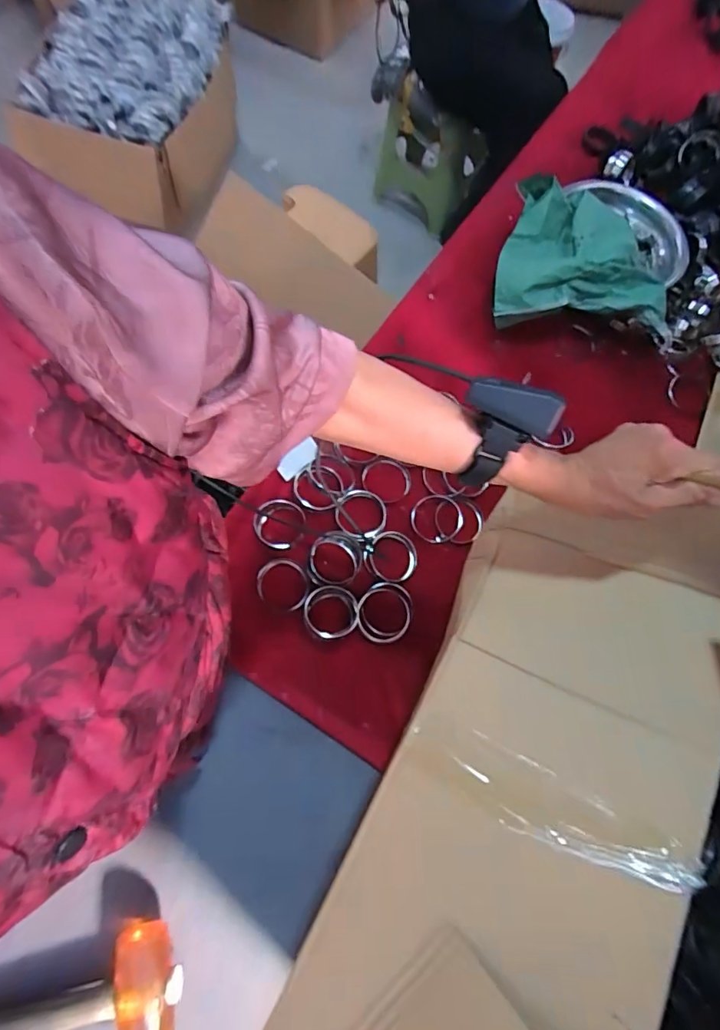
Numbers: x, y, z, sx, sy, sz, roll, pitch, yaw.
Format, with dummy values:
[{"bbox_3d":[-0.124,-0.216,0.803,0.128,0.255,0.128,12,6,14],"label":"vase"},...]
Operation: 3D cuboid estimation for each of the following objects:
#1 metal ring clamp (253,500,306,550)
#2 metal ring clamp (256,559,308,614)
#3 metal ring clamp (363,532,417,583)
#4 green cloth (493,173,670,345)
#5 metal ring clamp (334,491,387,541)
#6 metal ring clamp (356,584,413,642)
[{"bbox_3d":[-0.112,0.012,0.705,0.071,0.013,0.075,0,69,1],"label":"metal ring clamp"},{"bbox_3d":[-0.106,0.095,0.680,0.069,0.004,0.072,-5,69,-1],"label":"metal ring clamp"},{"bbox_3d":[0.043,0.057,0.705,0.073,0.017,0.070,4,69,3],"label":"metal ring clamp"},{"bbox_3d":[0.389,-0.430,0.859,0.297,0.115,0.267,11,69,5],"label":"green cloth"},{"bbox_3d":[0.003,0.001,0.718,0.076,0.018,0.076,2,61,-12],"label":"metal ring clamp"},{"bbox_3d":[0.034,0.131,0.681,0.072,0.020,0.081,5,69,3],"label":"metal ring clamp"}]

